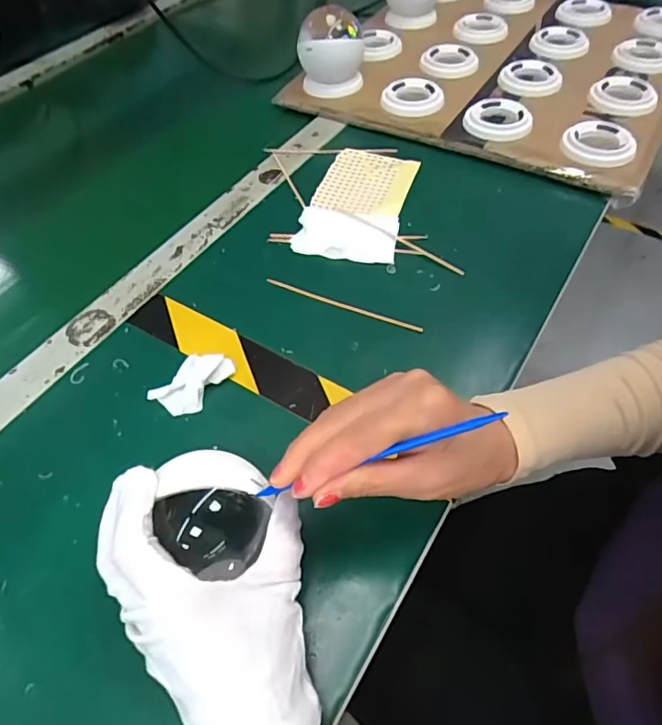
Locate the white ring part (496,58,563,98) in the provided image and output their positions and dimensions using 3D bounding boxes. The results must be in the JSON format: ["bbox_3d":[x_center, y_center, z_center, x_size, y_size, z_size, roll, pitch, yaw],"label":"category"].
[{"bbox_3d":[0.245,-0.349,0.639,0.073,0.014,0.073,-1,54,1],"label":"white ring part"}]

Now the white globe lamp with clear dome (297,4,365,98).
[{"bbox_3d":[0.001,-0.376,0.632,0.076,0.085,0.078,1,54,2],"label":"white globe lamp with clear dome"}]

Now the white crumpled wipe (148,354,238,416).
[{"bbox_3d":[-0.103,0.011,0.388,0.039,0.019,0.055,33,62,23],"label":"white crumpled wipe"}]

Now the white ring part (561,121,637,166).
[{"bbox_3d":[0.278,-0.227,0.540,0.066,0.012,0.069,-1,54,1],"label":"white ring part"}]

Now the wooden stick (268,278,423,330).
[{"bbox_3d":[0.009,-0.049,0.439,0.141,0.005,0.007,20,57,15],"label":"wooden stick"}]

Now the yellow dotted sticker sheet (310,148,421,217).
[{"bbox_3d":[0.037,-0.188,0.543,0.092,0.011,0.116,13,56,11],"label":"yellow dotted sticker sheet"}]

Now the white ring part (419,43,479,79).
[{"bbox_3d":[0.156,-0.396,0.680,0.071,0.019,0.071,-1,54,1],"label":"white ring part"}]

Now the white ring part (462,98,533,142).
[{"bbox_3d":[0.184,-0.268,0.579,0.076,0.019,0.076,-1,54,1],"label":"white ring part"}]

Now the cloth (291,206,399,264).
[{"bbox_3d":[0.015,-0.123,0.489,0.094,0.008,0.064,9,55,8],"label":"cloth"}]

